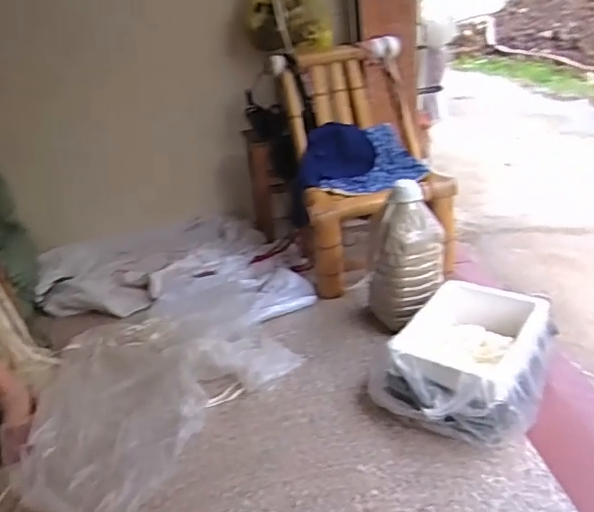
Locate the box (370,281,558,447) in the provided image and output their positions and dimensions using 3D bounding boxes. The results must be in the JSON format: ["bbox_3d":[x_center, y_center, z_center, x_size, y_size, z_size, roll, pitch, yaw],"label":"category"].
[{"bbox_3d":[0.374,0.227,1.271,0.338,0.141,0.422,15,32,30],"label":"box"}]

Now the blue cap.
[{"bbox_3d":[0.131,-0.319,1.813,0.232,0.164,0.260,-2,26,10],"label":"blue cap"}]

